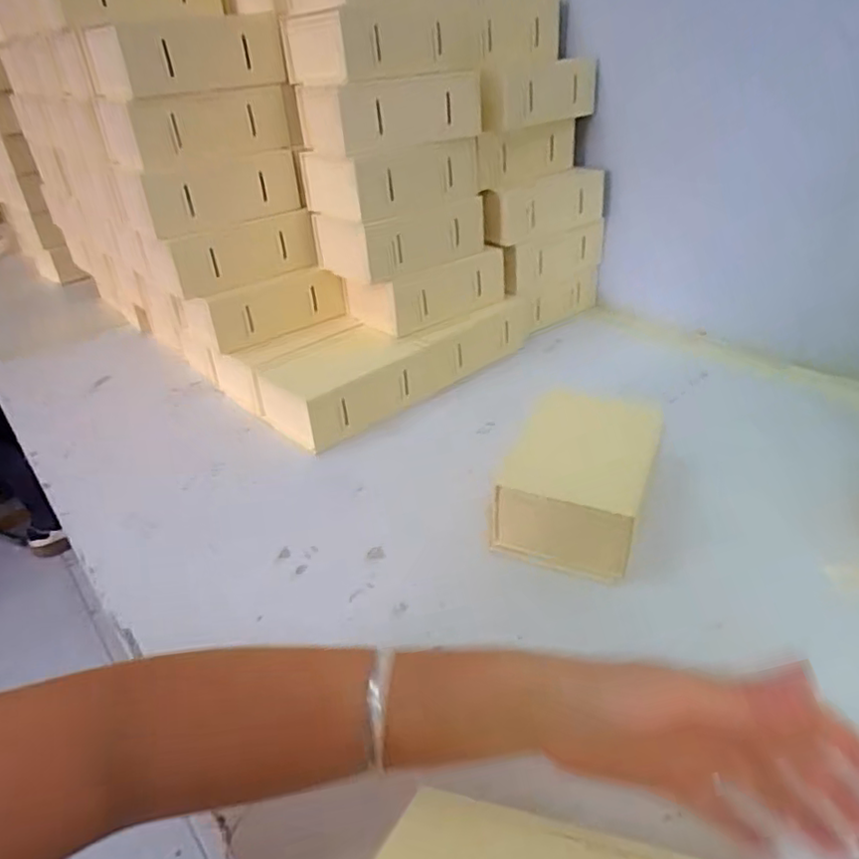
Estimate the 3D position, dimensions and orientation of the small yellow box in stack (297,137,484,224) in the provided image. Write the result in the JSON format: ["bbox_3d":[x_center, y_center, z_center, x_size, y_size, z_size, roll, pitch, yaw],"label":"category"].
[{"bbox_3d":[-0.044,-0.280,0.688,0.159,0.058,0.108,-27,40,-30],"label":"small yellow box in stack"}]

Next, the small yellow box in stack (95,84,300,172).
[{"bbox_3d":[-0.244,-0.324,0.665,0.175,0.057,0.107,-27,40,-30],"label":"small yellow box in stack"}]

